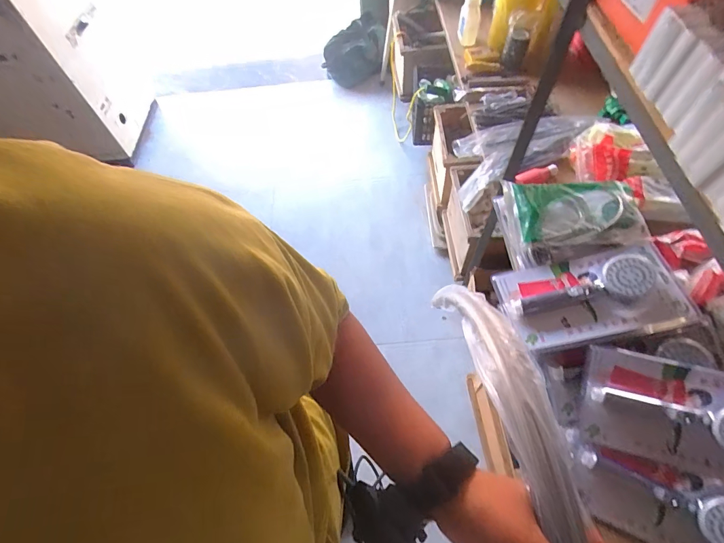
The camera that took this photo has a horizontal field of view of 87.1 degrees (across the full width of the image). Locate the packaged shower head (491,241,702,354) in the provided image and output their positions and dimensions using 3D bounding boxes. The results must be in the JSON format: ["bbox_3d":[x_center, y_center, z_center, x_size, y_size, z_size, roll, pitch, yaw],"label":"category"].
[{"bbox_3d":[0.428,0.040,0.706,0.319,0.084,0.174,-11,59,-2],"label":"packaged shower head"}]

